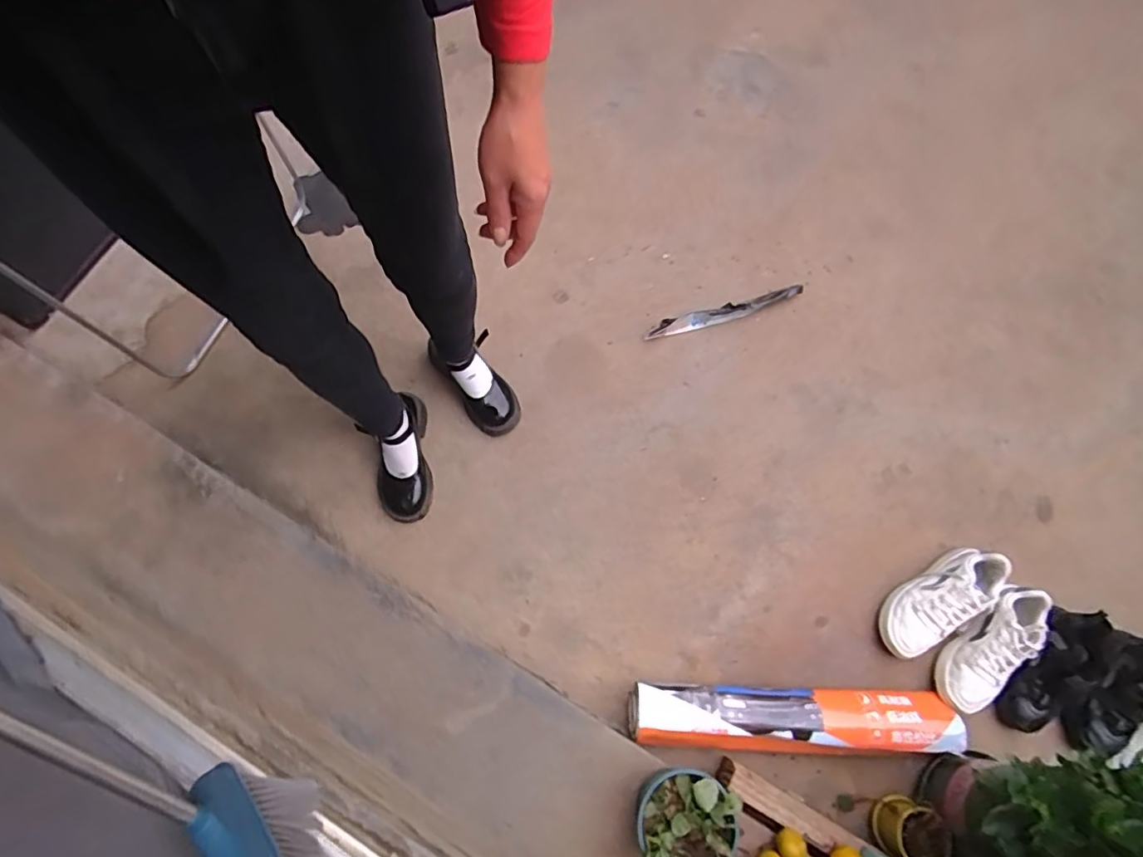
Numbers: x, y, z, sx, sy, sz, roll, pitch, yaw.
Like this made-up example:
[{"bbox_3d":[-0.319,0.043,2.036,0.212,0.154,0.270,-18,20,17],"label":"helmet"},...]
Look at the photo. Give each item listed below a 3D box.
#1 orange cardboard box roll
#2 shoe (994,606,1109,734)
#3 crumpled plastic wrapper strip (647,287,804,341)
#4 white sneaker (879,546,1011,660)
[{"bbox_3d":[0.404,0.521,1.024,0.594,0.074,0.100,3,71,-2],"label":"orange cardboard box roll"},{"bbox_3d":[0.907,0.450,1.046,0.119,0.100,0.272,39,88,11],"label":"shoe"},{"bbox_3d":[0.365,-0.277,1.332,0.409,0.038,0.042,-17,73,-8],"label":"crumpled plastic wrapper strip"},{"bbox_3d":[0.719,0.333,1.103,0.268,0.094,0.104,-30,76,-12],"label":"white sneaker"}]

